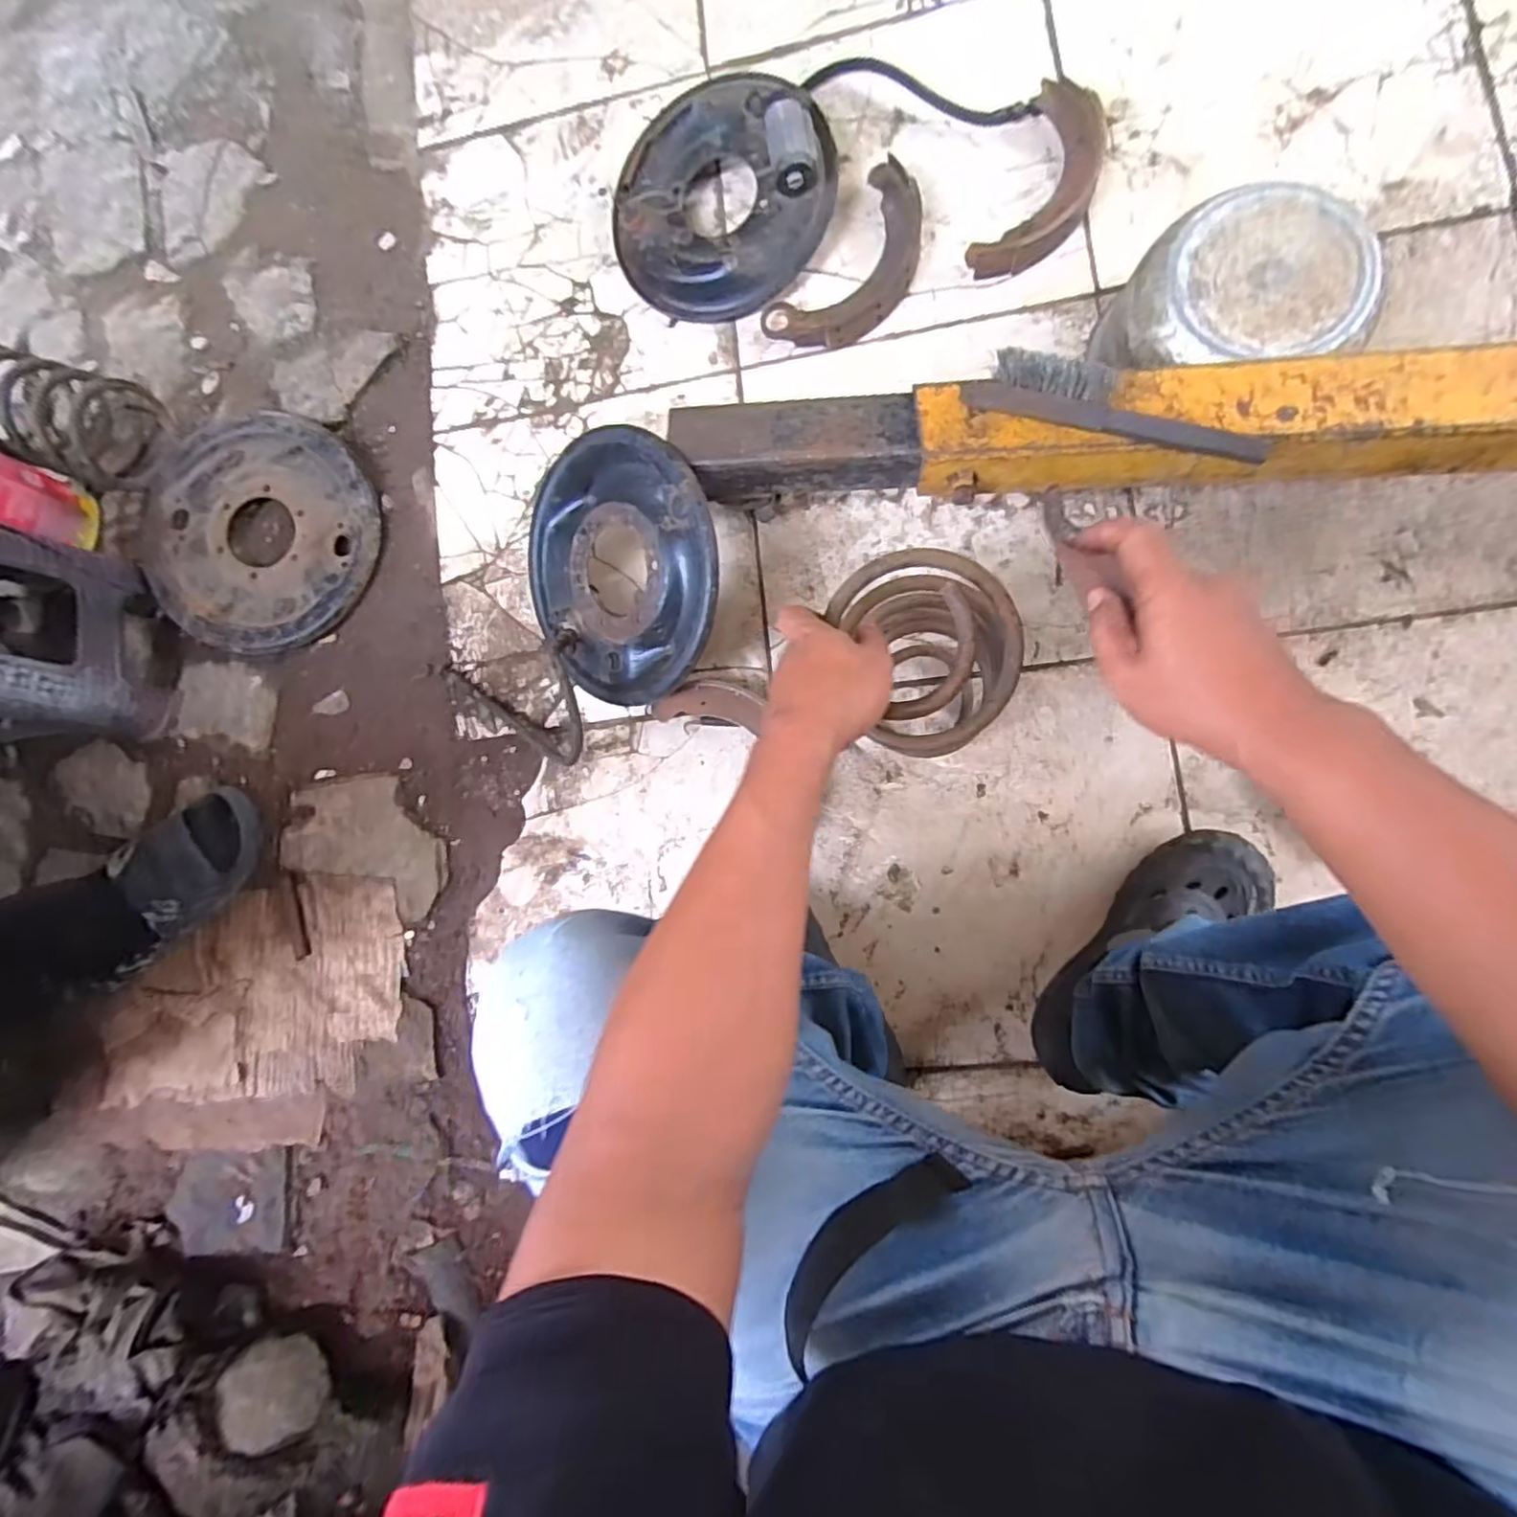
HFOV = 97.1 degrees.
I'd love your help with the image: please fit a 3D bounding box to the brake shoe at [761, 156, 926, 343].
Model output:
[{"bbox_3d":[0.113,-0.562,0.774,0.121,0.032,0.225,42,94,9],"label":"brake shoe"}]

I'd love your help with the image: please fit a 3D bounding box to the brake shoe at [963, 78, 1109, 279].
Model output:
[{"bbox_3d":[0.319,-0.637,0.744,0.104,0.038,0.223,26,92,10],"label":"brake shoe"}]

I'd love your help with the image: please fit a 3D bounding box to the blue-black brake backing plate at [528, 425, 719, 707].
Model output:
[{"bbox_3d":[-0.145,-0.201,0.699,0.271,0.037,0.256,12,110,33],"label":"blue-black brake backing plate"}]

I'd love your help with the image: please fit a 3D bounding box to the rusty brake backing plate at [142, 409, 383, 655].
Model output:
[{"bbox_3d":[-0.631,-0.287,0.857,0.286,0.068,0.293,0,87,10],"label":"rusty brake backing plate"}]

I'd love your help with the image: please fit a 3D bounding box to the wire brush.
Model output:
[{"bbox_3d":[0.288,-0.285,0.542,0.232,0.036,0.038,18,88,10],"label":"wire brush"}]

